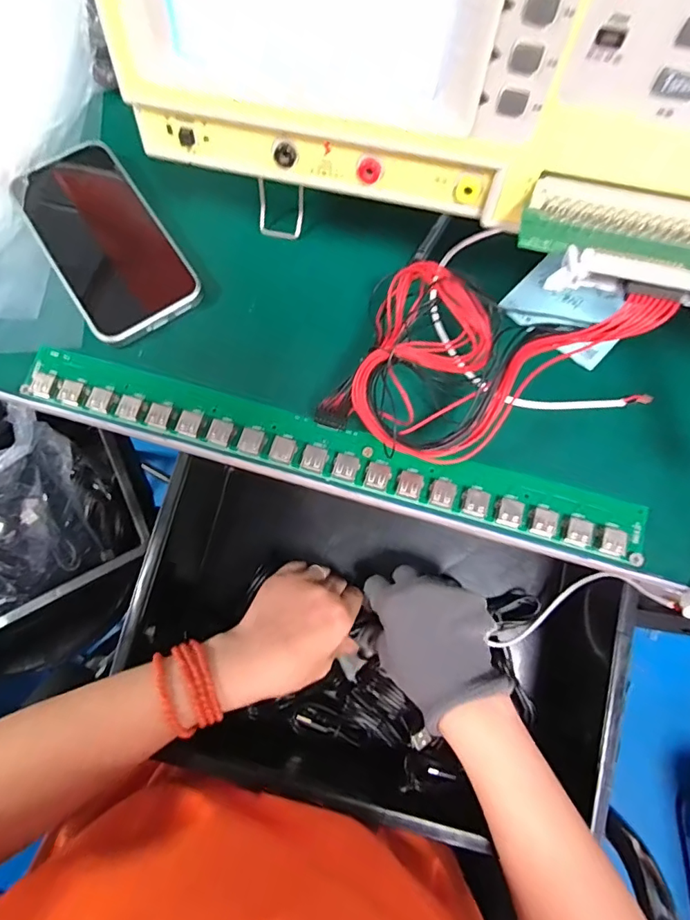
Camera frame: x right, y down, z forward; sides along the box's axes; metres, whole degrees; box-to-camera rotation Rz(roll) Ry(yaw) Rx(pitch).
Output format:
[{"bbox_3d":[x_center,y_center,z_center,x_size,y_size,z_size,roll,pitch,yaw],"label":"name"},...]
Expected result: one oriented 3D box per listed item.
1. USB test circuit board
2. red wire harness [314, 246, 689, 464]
[{"bbox_3d":[-0.013,-0.006,0.304,0.385,0.012,0.035,15,76,6],"label":"USB test circuit board"},{"bbox_3d":[0.071,-0.046,0.259,0.147,0.119,0.099,25,75,7],"label":"red wire harness"}]

